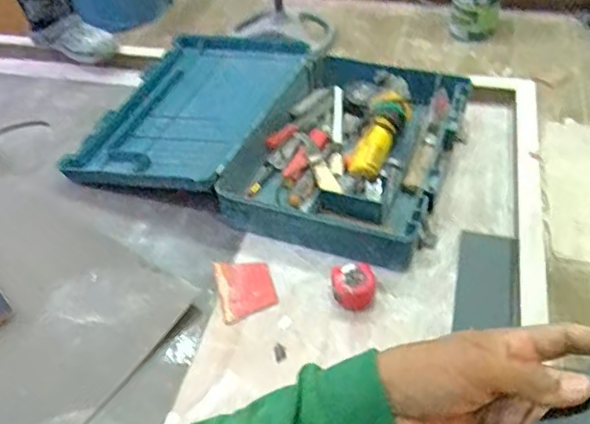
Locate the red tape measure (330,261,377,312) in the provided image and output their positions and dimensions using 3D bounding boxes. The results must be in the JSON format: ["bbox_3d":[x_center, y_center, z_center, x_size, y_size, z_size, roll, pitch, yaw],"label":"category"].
[{"bbox_3d":[0.087,0.110,0.881,0.064,0.045,0.070,-4,44,0],"label":"red tape measure"}]

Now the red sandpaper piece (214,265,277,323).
[{"bbox_3d":[-0.075,0.117,0.910,0.084,0.011,0.112,-11,44,-8],"label":"red sandpaper piece"}]

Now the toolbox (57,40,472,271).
[{"bbox_3d":[-0.039,-0.177,1.140,0.674,0.098,0.511,16,47,19],"label":"toolbox"}]

